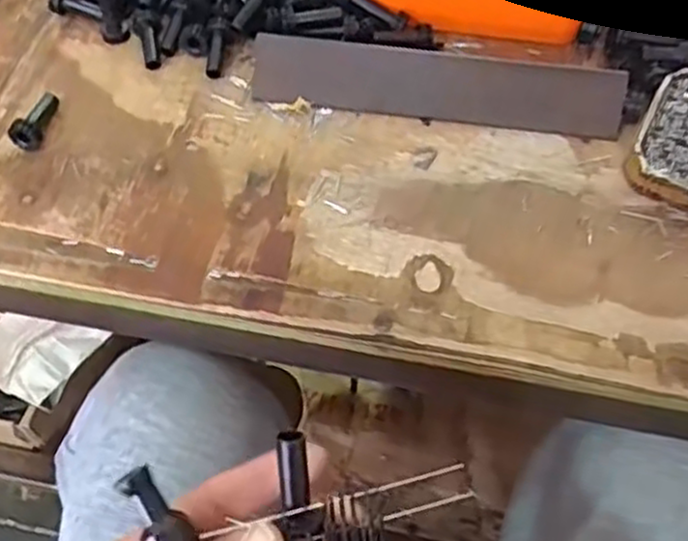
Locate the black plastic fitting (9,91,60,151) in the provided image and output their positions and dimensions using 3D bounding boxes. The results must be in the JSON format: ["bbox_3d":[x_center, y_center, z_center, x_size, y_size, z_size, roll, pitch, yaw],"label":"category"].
[{"bbox_3d":[-0.180,-0.091,0.442,0.014,0.015,0.042,16,60,10],"label":"black plastic fitting"}]

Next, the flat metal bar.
[{"bbox_3d":[0.054,-0.109,0.446,0.214,0.038,0.006,7,25,3],"label":"flat metal bar"}]

